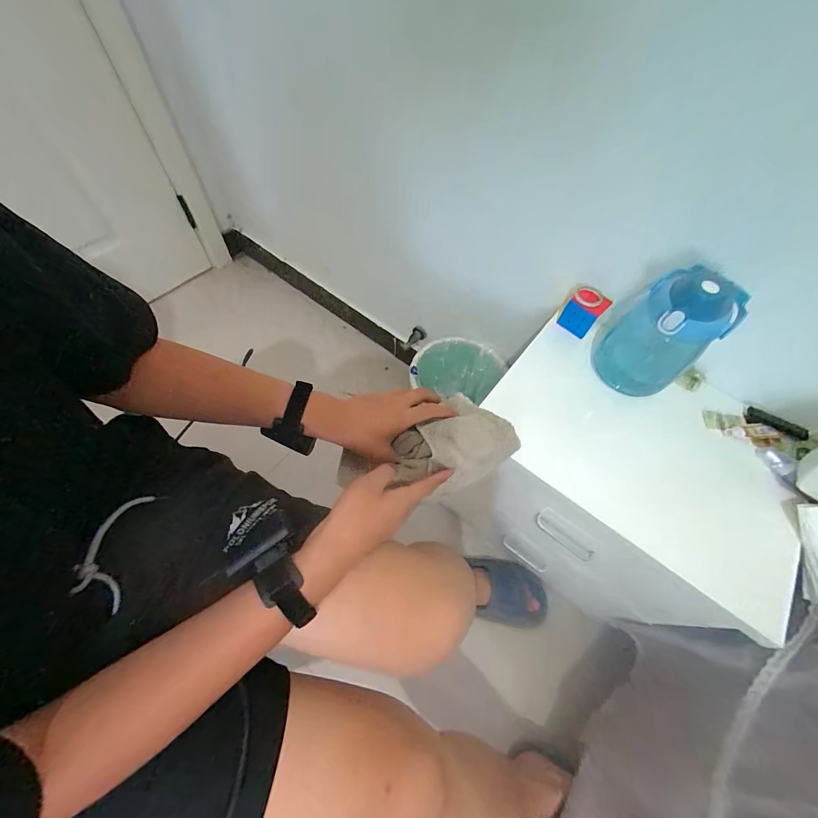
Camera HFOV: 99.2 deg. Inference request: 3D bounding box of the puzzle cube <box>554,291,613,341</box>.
[{"bbox_3d":[0.306,-0.171,0.614,0.056,0.064,0.050,40,65,18],"label":"puzzle cube"}]

